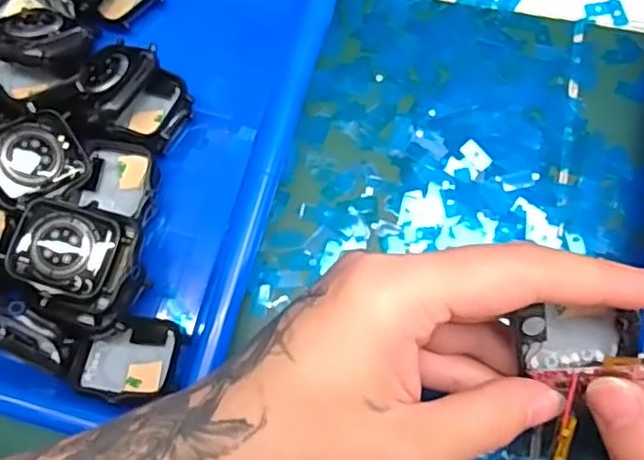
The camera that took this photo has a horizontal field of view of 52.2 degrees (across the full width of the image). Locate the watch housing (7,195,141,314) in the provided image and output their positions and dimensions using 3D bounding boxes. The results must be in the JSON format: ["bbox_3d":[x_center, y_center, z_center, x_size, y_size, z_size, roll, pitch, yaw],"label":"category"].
[{"bbox_3d":[-0.104,0.010,0.273,0.050,0.007,0.040,18,79,-6],"label":"watch housing"}]

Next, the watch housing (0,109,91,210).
[{"bbox_3d":[-0.125,-0.030,0.283,0.040,0.008,0.038,-38,100,-26],"label":"watch housing"}]

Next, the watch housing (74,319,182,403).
[{"bbox_3d":[-0.084,0.057,0.289,0.039,0.011,0.036,7,75,4],"label":"watch housing"}]

